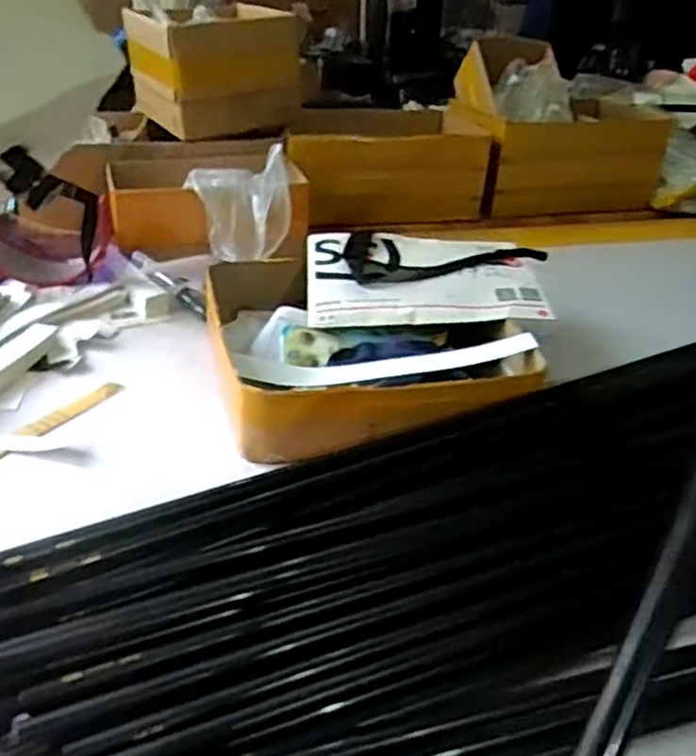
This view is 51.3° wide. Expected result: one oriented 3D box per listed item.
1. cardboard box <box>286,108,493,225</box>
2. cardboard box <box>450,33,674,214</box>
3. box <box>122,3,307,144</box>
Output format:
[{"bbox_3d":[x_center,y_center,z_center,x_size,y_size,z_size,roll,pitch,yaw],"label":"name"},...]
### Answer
[{"bbox_3d":[0.069,-0.456,1.536,0.424,0.175,0.224,-4,31,-13],"label":"cardboard box"},{"bbox_3d":[0.452,-0.545,1.577,0.413,0.297,0.246,-2,30,-9],"label":"cardboard box"},{"bbox_3d":[-0.251,-0.598,1.386,0.276,0.186,0.241,-18,36,-32],"label":"box"}]

